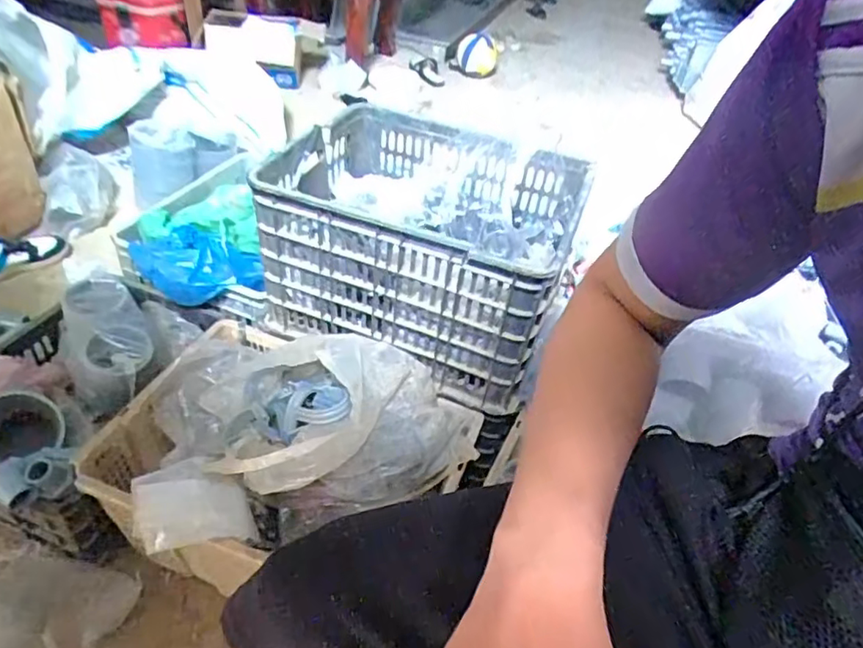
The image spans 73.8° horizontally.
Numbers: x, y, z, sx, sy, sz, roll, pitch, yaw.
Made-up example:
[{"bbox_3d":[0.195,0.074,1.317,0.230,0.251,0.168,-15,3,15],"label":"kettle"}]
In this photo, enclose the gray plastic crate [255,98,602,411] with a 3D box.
[{"bbox_3d":[-0.009,-0.147,0.963,0.451,0.256,0.400,17,41,11],"label":"gray plastic crate"}]

